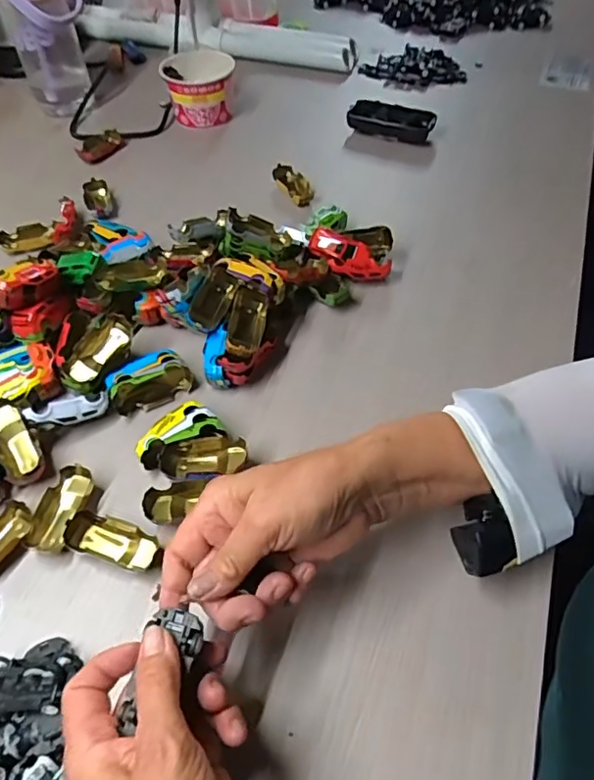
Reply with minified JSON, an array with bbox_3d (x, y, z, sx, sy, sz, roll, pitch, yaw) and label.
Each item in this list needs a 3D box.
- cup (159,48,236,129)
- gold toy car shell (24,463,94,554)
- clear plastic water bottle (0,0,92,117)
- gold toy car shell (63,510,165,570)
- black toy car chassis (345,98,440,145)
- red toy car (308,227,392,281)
[{"bbox_3d":[-0.131,-0.411,0.742,0.087,0.074,0.094,-1,51,1],"label":"cup"},{"bbox_3d":[-0.170,0.085,0.397,0.030,0.014,0.064,6,51,6],"label":"gold toy car shell"},{"bbox_3d":[-0.322,-0.459,0.721,0.096,0.187,0.066,-15,52,-11],"label":"clear plastic water bottle"},{"bbox_3d":[-0.125,0.104,0.380,0.066,0.019,0.027,12,52,11],"label":"gold toy car shell"},{"bbox_3d":[0.121,-0.346,0.710,0.112,0.028,0.045,18,54,15],"label":"black toy car chassis"},{"bbox_3d":[0.050,-0.131,0.537,0.081,0.028,0.025,28,55,1],"label":"red toy car"}]

